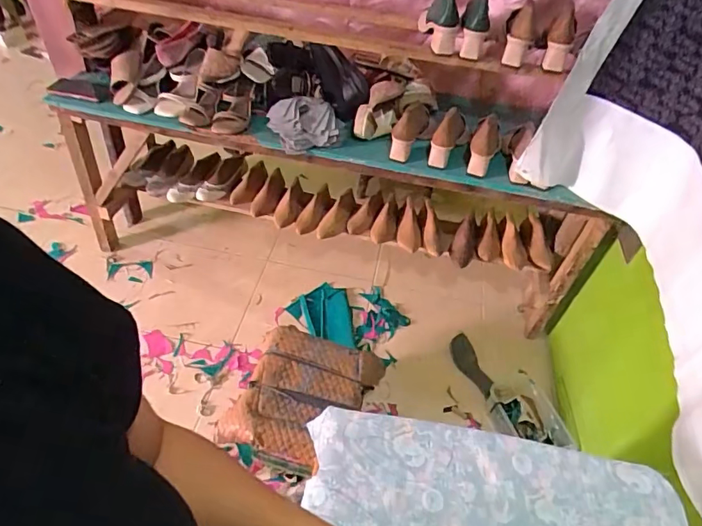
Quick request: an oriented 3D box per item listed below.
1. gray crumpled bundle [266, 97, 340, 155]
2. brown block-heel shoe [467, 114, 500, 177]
[{"bbox_3d":[-0.126,-0.367,1.270,0.176,0.070,0.173,-6,48,-11],"label":"gray crumpled bundle"},{"bbox_3d":[0.337,-0.297,1.220,0.070,0.053,0.167,18,78,10],"label":"brown block-heel shoe"}]

